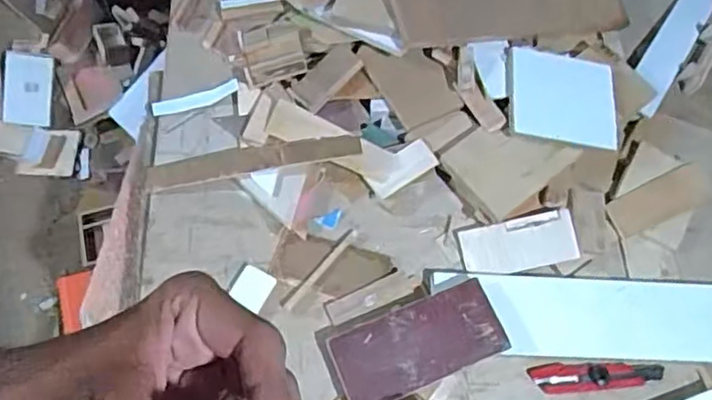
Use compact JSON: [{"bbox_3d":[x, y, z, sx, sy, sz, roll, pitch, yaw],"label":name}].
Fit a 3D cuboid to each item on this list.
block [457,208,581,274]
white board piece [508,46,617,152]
[{"bbox_3d":[0.205,0.056,0.791,0.144,0.009,0.064,-12,82,-5],"label":"block"},{"bbox_3d":[0.272,-0.135,0.826,0.150,0.013,0.132,9,66,-11],"label":"white board piece"}]

